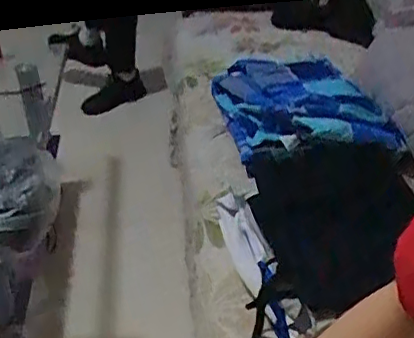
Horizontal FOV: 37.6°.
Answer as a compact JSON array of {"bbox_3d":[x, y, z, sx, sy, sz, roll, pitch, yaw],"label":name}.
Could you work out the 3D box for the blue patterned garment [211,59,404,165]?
[{"bbox_3d":[0.189,-0.141,1.205,0.301,0.097,0.364,-7,33,-7],"label":"blue patterned garment"}]

